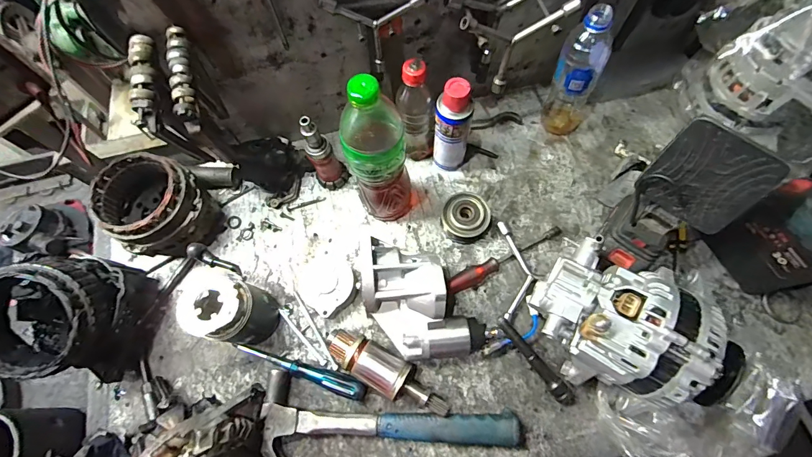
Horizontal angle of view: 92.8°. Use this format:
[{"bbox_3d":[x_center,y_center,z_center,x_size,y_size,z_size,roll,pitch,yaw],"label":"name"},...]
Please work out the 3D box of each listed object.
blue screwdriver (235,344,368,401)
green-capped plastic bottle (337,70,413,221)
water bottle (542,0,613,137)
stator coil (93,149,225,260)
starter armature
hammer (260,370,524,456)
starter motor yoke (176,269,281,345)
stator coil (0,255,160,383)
[{"bbox_3d":[-0.146,0.191,0.530,0.191,0.029,0.024,18,69,8],"label":"blue screwdriver"},{"bbox_3d":[-0.033,-0.086,0.501,0.079,0.272,0.064,-2,68,0],"label":"green-capped plastic bottle"},{"bbox_3d":[0.257,-0.224,0.575,0.071,0.212,0.073,31,72,12],"label":"water bottle"},{"bbox_3d":[-0.358,-0.028,0.570,0.127,0.122,0.130,31,72,12],"label":"stator coil"},{"bbox_3d":[-0.025,0.190,0.510,0.175,0.055,0.049,27,71,11],"label":"starter armature"},{"bbox_3d":[-0.024,0.268,0.489,0.328,0.033,0.111,8,69,4],"label":"hammer"},{"bbox_3d":[-0.231,0.109,0.516,0.080,0.122,0.079,0,68,1],"label":"starter motor yoke"},{"bbox_3d":[-0.423,0.111,0.494,0.124,0.176,0.146,6,68,3],"label":"stator coil"}]

